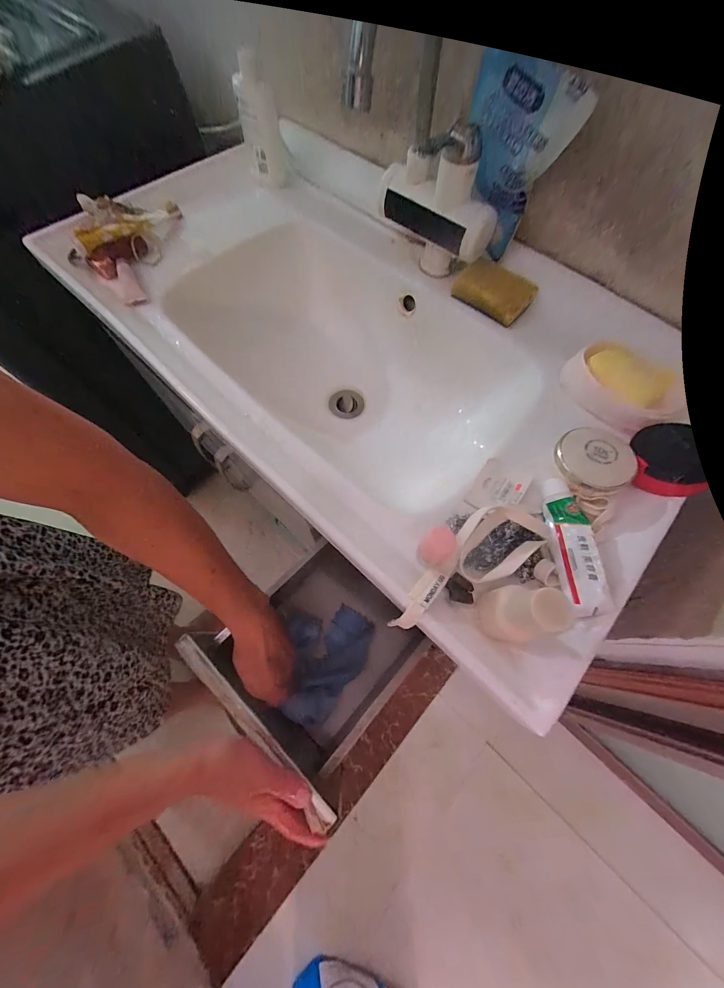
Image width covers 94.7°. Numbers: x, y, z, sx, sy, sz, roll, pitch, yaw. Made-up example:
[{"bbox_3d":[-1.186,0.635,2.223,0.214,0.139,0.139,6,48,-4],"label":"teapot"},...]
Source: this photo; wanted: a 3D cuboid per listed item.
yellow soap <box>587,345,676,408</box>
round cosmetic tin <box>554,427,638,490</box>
[{"bbox_3d":[0.305,-0.140,0.388,0.050,0.024,0.093,-39,74,-18],"label":"yellow soap"},{"bbox_3d":[0.237,-0.037,0.337,0.067,0.014,0.068,-6,65,20],"label":"round cosmetic tin"}]

